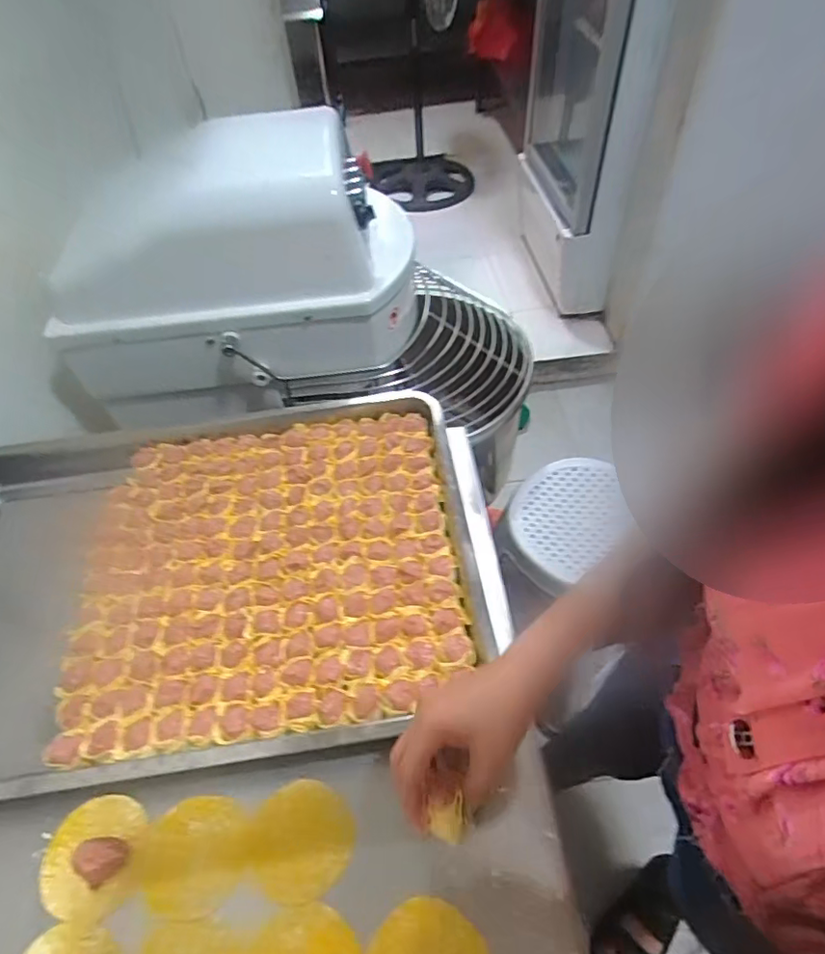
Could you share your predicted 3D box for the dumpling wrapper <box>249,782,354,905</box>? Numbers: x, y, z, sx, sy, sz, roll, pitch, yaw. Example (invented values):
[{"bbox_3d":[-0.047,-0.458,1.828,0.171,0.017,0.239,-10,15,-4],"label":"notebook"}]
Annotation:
[{"bbox_3d":[-0.090,0.293,0.451,0.083,0.004,0.080,-2,54,4],"label":"dumpling wrapper"}]

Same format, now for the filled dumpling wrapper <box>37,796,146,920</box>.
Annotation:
[{"bbox_3d":[-0.258,0.298,0.442,0.080,0.030,0.081,-1,51,2],"label":"filled dumpling wrapper"}]

